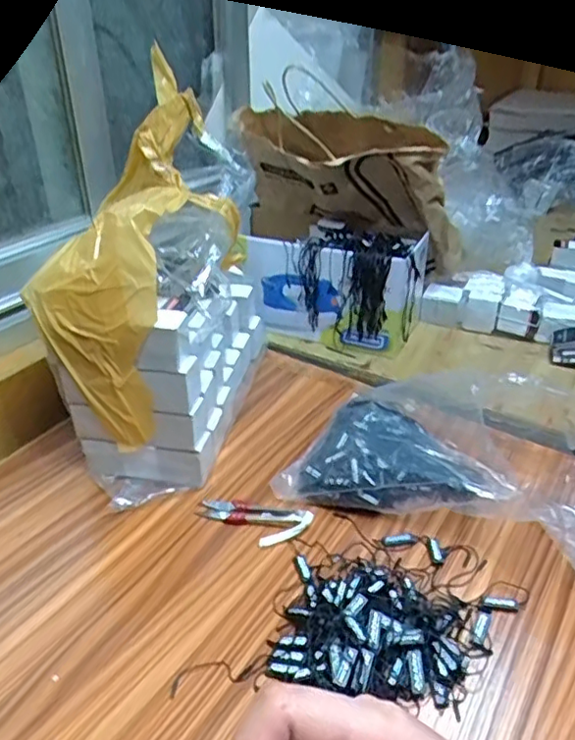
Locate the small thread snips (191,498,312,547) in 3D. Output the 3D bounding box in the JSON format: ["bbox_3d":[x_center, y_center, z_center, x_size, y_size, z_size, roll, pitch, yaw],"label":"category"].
[{"bbox_3d":[-0.034,0.138,0.561,0.106,0.009,0.044,8,33,14],"label":"small thread snips"}]

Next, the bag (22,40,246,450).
[{"bbox_3d":[-0.131,-0.116,0.603,0.123,0.299,0.238,8,33,14],"label":"bag"}]

